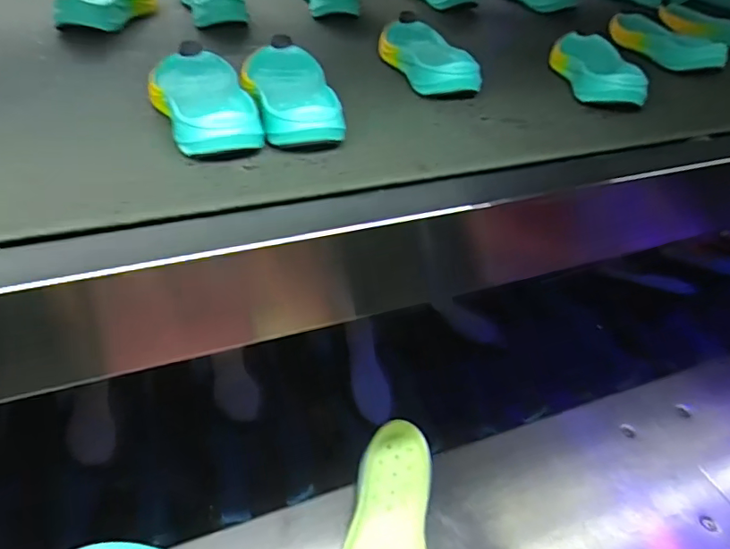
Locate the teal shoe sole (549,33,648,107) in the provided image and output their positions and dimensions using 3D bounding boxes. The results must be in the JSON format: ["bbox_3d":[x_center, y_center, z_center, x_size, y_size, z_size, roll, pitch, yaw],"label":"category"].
[{"bbox_3d":[0.280,-0.262,0.650,0.076,0.043,0.193,8,44,0],"label":"teal shoe sole"}]

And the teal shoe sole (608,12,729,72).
[{"bbox_3d":[0.429,-0.341,0.762,0.058,0.040,0.205,-14,48,-21],"label":"teal shoe sole"}]

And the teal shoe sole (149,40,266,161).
[{"bbox_3d":[-0.158,-0.177,0.502,0.083,0.033,0.206,-11,47,-18],"label":"teal shoe sole"}]

